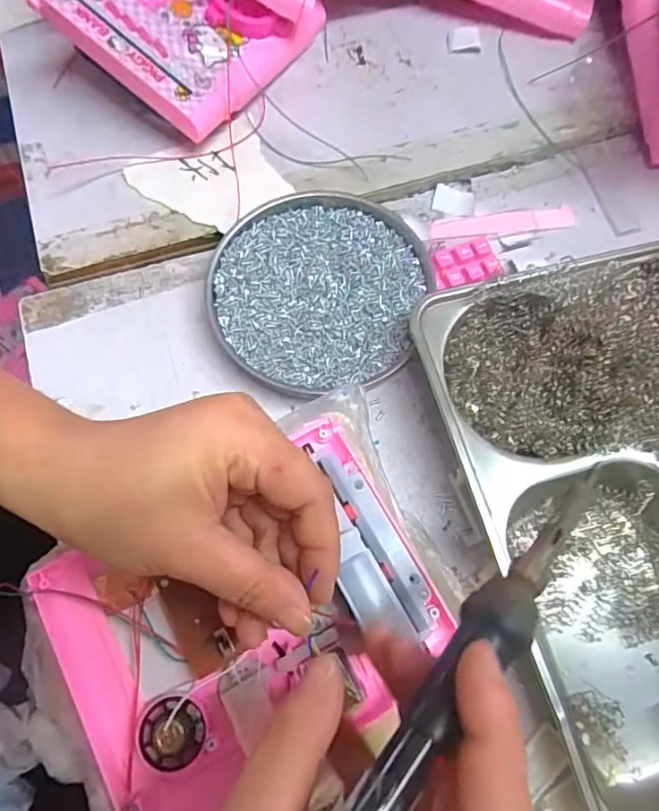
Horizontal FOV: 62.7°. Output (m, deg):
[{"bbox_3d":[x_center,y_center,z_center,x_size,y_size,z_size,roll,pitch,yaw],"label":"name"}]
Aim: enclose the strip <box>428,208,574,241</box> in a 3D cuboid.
[{"bbox_3d":[0.119,-0.124,0.370,0.101,0.004,0.018,-6,71,-2],"label":"strip"}]

